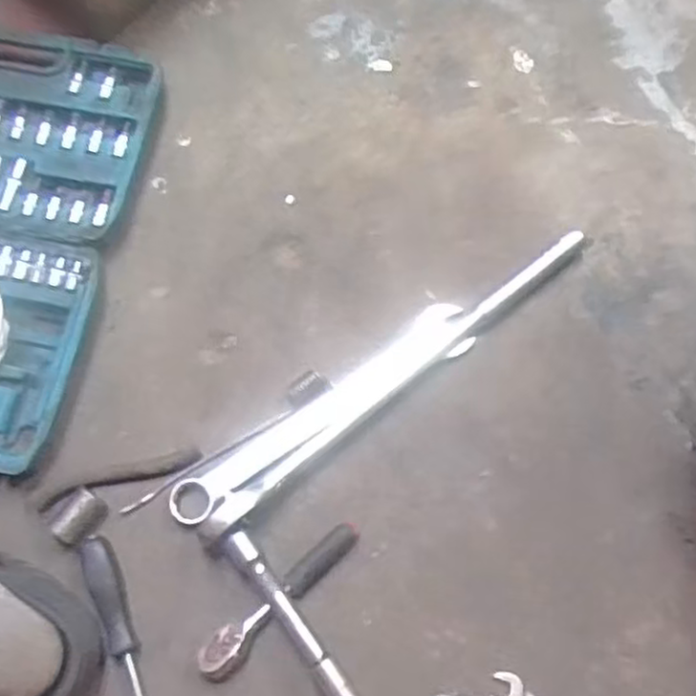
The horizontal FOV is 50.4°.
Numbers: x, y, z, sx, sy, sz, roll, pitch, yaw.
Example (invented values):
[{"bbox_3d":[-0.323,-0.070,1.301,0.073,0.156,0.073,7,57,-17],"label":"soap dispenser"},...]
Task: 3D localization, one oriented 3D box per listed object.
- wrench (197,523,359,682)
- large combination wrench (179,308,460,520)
[{"bbox_3d":[-0.049,0.187,0.551,0.148,0.021,0.029,-39,76,-12],"label":"wrench"},{"bbox_3d":[-0.021,0.051,0.603,0.272,0.019,0.037,-35,75,-11],"label":"large combination wrench"}]

